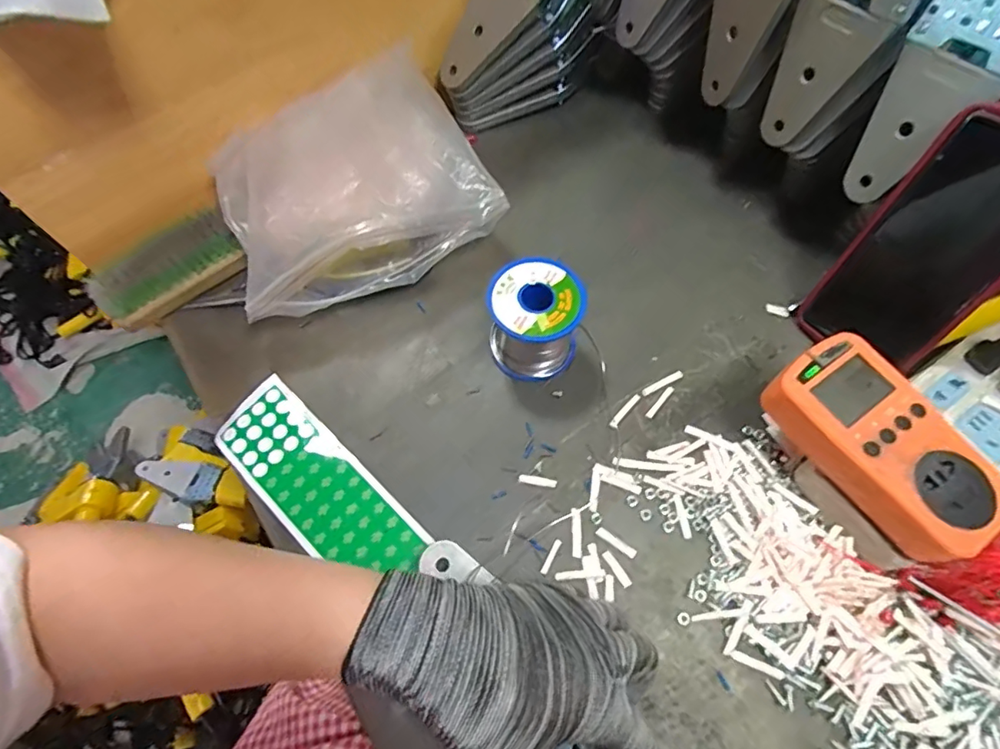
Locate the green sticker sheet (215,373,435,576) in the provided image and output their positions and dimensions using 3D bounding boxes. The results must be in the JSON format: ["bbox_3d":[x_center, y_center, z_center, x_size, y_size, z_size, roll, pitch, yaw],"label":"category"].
[{"bbox_3d":[-0.126,0.075,0.358,0.167,0.009,0.060,40,69,17],"label":"green sticker sheet"}]

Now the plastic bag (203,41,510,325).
[{"bbox_3d":[-0.112,-0.137,0.408,0.200,0.107,0.137,-26,64,-11],"label":"plastic bag"}]

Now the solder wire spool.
[{"bbox_3d":[0.025,-0.037,0.380,0.063,0.065,0.064,-1,62,2],"label":"solder wire spool"}]

